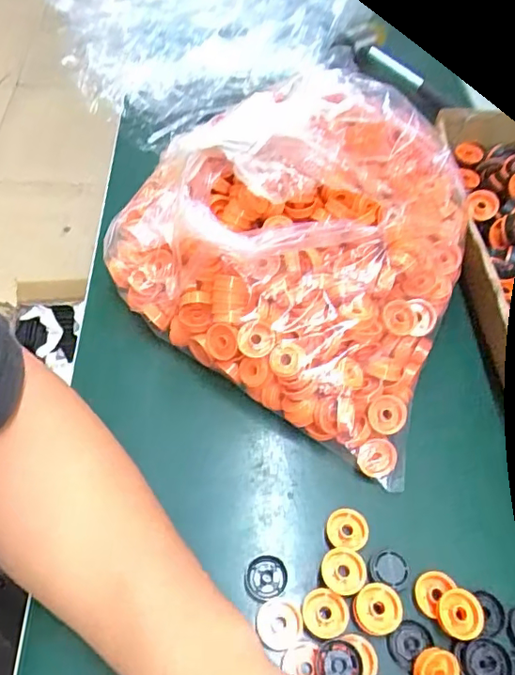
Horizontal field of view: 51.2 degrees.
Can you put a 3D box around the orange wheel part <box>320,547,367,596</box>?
[{"bbox_3d":[0.051,0.140,0.322,0.026,0.009,0.024,3,62,13],"label":"orange wheel part"}]

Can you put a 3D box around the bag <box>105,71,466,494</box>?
[{"bbox_3d":[0.040,-0.073,0.404,0.269,0.120,0.222,32,59,16],"label":"bag"}]

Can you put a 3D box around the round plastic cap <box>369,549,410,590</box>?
[{"bbox_3d":[0.080,0.139,0.325,0.024,0.007,0.021,8,55,1],"label":"round plastic cap"}]

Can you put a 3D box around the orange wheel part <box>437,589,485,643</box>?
[{"bbox_3d":[0.117,0.160,0.311,0.024,0.011,0.025,0,56,-5],"label":"orange wheel part"}]

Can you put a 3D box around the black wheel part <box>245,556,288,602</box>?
[{"bbox_3d":[0.006,0.145,0.326,0.024,0.005,0.025,2,55,-3],"label":"black wheel part"}]

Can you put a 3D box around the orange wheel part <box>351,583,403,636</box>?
[{"bbox_3d":[0.069,0.157,0.311,0.027,0.011,0.025,-3,56,-6],"label":"orange wheel part"}]

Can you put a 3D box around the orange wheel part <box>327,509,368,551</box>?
[{"bbox_3d":[0.057,0.121,0.340,0.024,0.015,0.026,2,55,-3],"label":"orange wheel part"}]

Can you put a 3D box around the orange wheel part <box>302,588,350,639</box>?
[{"bbox_3d":[0.040,0.160,0.312,0.025,0.007,0.025,-4,61,3],"label":"orange wheel part"}]

